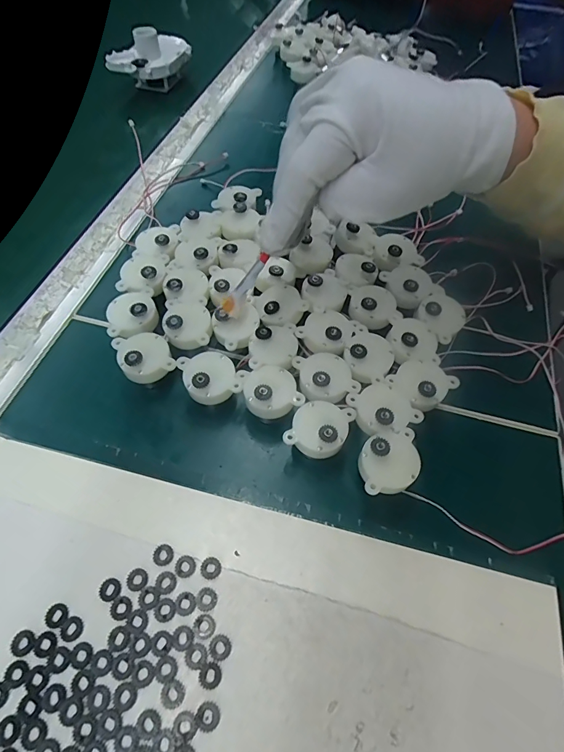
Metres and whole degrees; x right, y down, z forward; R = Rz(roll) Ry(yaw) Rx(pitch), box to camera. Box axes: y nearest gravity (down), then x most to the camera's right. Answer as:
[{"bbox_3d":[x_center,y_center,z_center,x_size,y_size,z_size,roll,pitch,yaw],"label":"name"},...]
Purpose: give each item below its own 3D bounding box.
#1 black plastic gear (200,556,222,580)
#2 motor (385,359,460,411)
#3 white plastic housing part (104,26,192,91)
[{"bbox_3d":[-0.038,0.101,0.211,0.011,0.004,0.011,1,58,-1],"label":"black plastic gear"},{"bbox_3d":[0.088,0.008,0.260,0.039,0.030,0.032,-35,65,-21],"label":"motor"},{"bbox_3d":[-0.154,-0.376,0.478,0.100,0.055,0.045,-28,63,-18],"label":"white plastic housing part"}]

